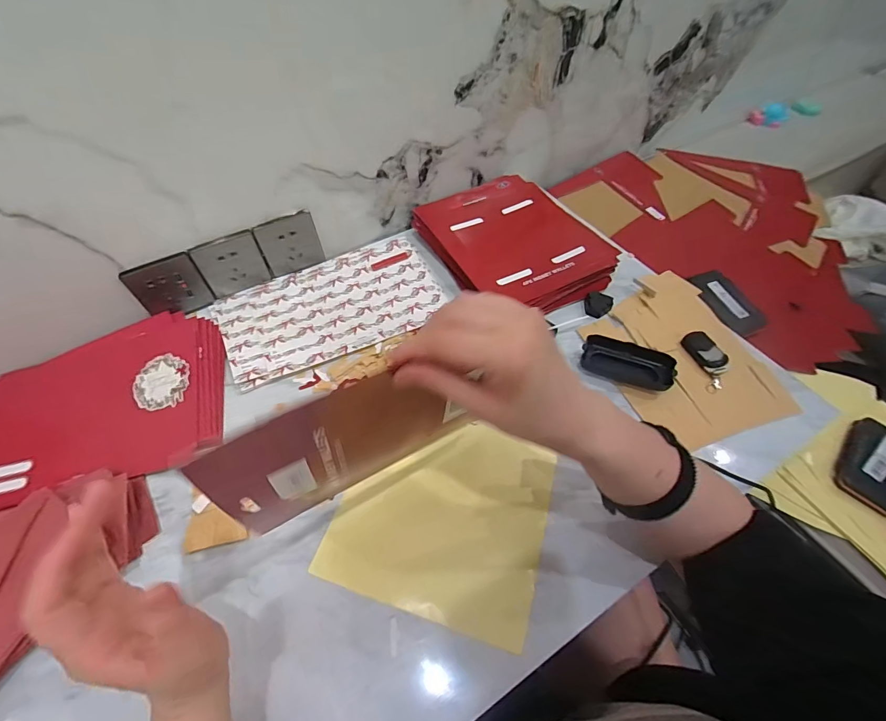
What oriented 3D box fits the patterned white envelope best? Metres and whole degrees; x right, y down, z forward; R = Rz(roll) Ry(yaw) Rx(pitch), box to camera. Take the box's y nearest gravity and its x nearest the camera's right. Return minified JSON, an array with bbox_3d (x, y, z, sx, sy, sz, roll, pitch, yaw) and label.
[{"bbox_3d":[-0.161,-0.083,0.598,0.302,0.013,0.185,-21,58,-14],"label":"patterned white envelope"}]

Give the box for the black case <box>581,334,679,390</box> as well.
[{"bbox_3d":[0.234,0.002,0.524,0.109,0.025,0.052,23,58,15],"label":"black case"}]

